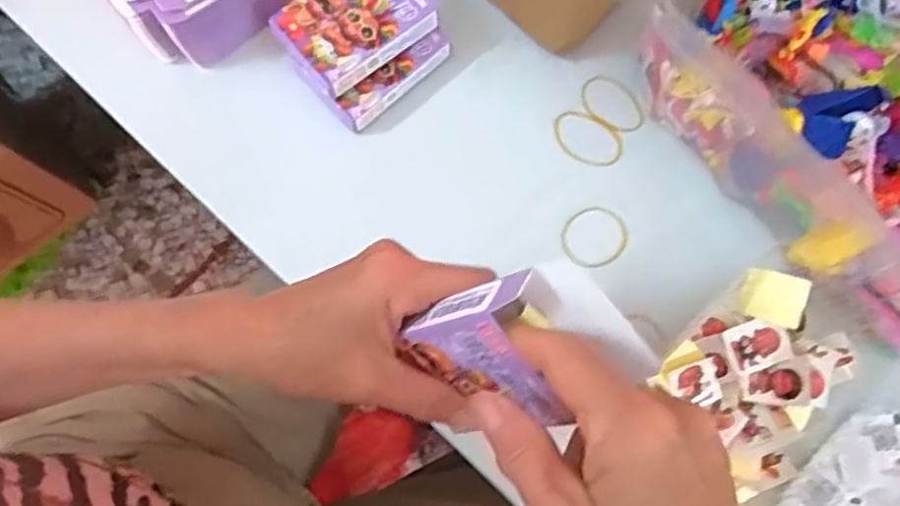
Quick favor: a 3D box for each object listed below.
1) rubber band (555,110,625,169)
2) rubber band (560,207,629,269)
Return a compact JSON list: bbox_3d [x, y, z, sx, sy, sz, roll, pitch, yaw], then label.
[{"bbox_3d":[0.099,-0.081,0.486,0.053,0.004,0.035,26,84,1],"label":"rubber band"},{"bbox_3d":[0.100,-0.011,0.474,0.047,0.004,0.041,-22,79,-2],"label":"rubber band"}]

